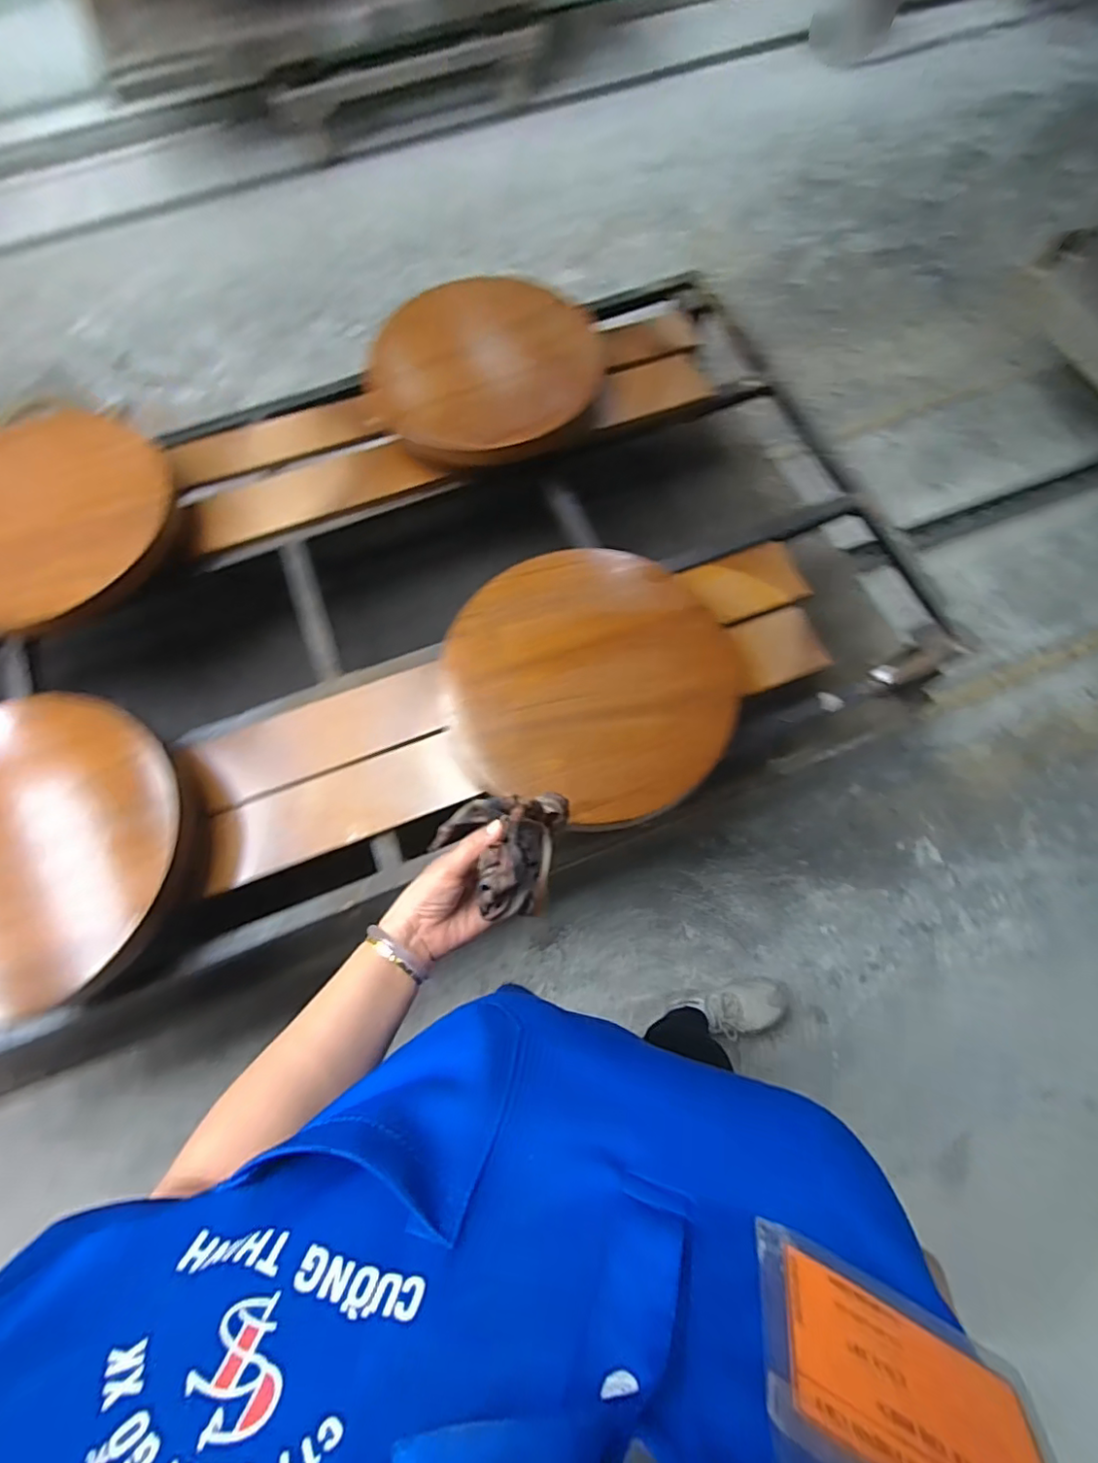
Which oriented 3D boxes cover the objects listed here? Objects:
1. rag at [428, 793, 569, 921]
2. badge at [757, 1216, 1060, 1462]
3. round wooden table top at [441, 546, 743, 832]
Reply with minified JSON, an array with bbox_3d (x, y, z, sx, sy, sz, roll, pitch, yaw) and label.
[{"bbox_3d":[-0.048,0.112,0.538,0.122,0.081,0.114,2,76,1],"label":"rag"},{"bbox_3d":[0.118,0.223,0.188,0.098,0.084,0.004,25,105,13],"label":"badge"},{"bbox_3d":[0.059,-0.075,0.828,0.398,0.036,0.381,-1,81,3],"label":"round wooden table top"}]

